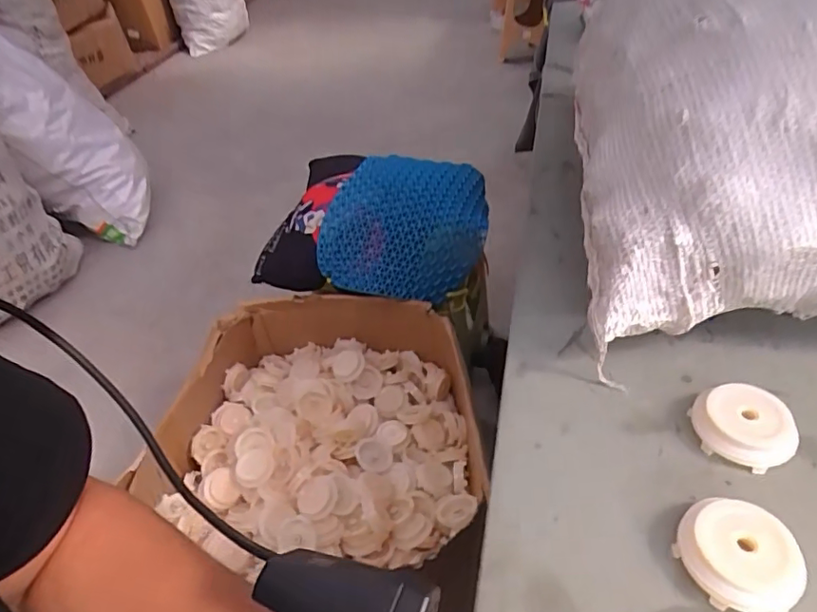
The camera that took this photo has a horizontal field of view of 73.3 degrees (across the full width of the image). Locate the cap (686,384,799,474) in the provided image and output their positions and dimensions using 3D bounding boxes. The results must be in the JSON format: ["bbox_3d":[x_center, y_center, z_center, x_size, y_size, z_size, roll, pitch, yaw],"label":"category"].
[{"bbox_3d":[0.210,0.076,0.346,0.058,0.023,0.047,24,50,30],"label":"cap"}]

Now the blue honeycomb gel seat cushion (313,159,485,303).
[{"bbox_3d":[0.002,-0.157,1.028,0.285,0.130,0.321,3,42,11],"label":"blue honeycomb gel seat cushion"}]

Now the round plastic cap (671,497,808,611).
[{"bbox_3d":[0.174,0.132,0.290,0.056,0.021,0.052,-4,41,3],"label":"round plastic cap"}]

